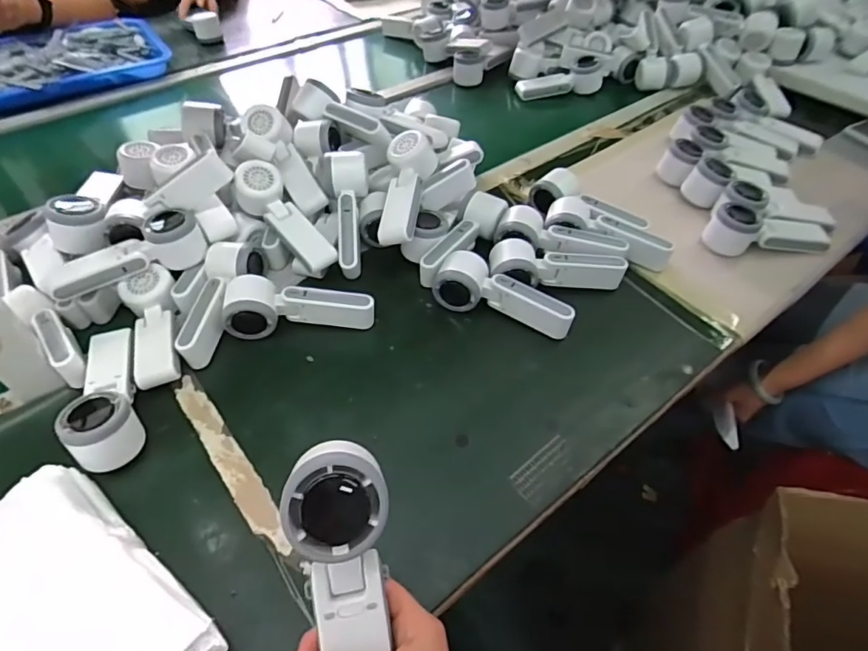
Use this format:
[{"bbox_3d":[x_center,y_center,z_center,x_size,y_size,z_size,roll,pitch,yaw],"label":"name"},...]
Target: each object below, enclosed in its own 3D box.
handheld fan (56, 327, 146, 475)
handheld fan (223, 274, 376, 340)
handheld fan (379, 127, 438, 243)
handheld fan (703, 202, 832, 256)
[{"bbox_3d":[-0.329,0.066,0.515,0.061,0.057,0.168,-20,52,-18],"label":"handheld fan"},{"bbox_3d":[-0.153,-0.021,0.598,0.163,0.050,0.057,-3,49,-3],"label":"handheld fan"},{"bbox_3d":[-0.037,-0.177,0.661,0.057,0.046,0.169,7,66,6],"label":"handheld fan"},{"bbox_3d":[0.450,-0.128,0.692,0.149,0.059,0.054,3,48,2],"label":"handheld fan"}]

